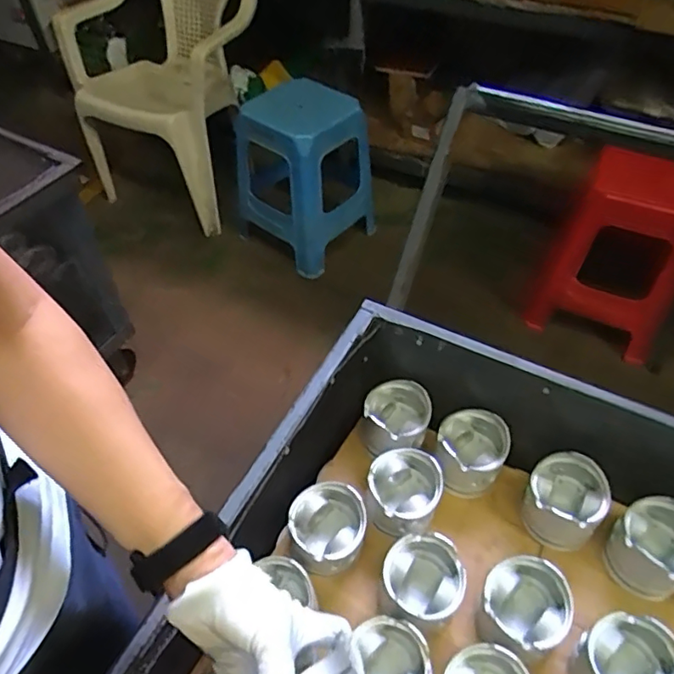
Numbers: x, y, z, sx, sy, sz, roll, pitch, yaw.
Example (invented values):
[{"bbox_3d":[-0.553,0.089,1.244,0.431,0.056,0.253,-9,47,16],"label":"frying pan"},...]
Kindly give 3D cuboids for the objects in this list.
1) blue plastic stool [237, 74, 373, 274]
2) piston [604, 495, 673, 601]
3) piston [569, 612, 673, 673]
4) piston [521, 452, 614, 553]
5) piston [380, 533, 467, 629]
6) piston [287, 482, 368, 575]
[{"bbox_3d":[-0.102,-0.521,1.673,0.444,0.406,0.366,31,57,24],"label":"blue plastic stool"},{"bbox_3d":[0.389,0.255,0.658,0.096,0.076,0.091,0,50,0],"label":"piston"},{"bbox_3d":[0.312,0.356,0.577,0.093,0.077,0.090,0,50,0],"label":"piston"},{"bbox_3d":[0.295,0.217,0.706,0.093,0.090,0.097,0,50,0],"label":"piston"},{"bbox_3d":[0.099,0.299,0.643,0.094,0.093,0.094,0,50,0],"label":"piston"},{"bbox_3d":[-0.012,0.242,0.667,0.097,0.080,0.096,0,50,0],"label":"piston"}]

